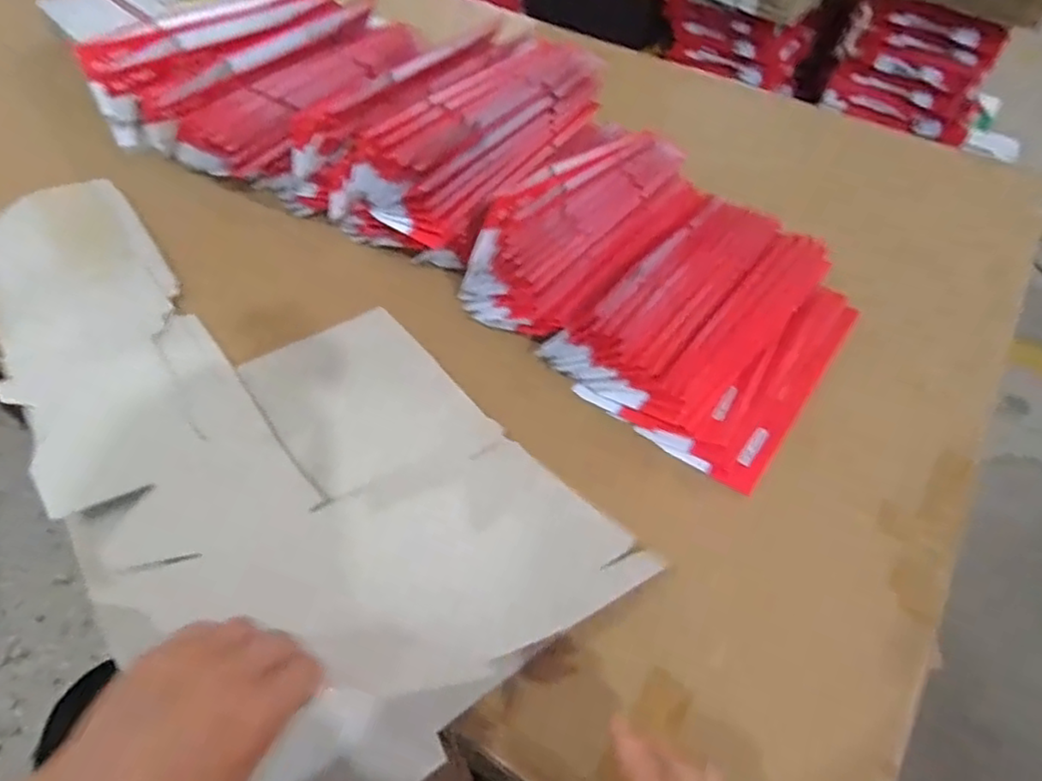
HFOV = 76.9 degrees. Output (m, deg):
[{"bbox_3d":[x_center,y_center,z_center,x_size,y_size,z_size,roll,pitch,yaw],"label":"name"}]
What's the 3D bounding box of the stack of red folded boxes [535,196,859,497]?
[{"bbox_3d":[0.231,-0.086,0.739,0.246,0.086,0.346,34,55,22],"label":"stack of red folded boxes"}]

